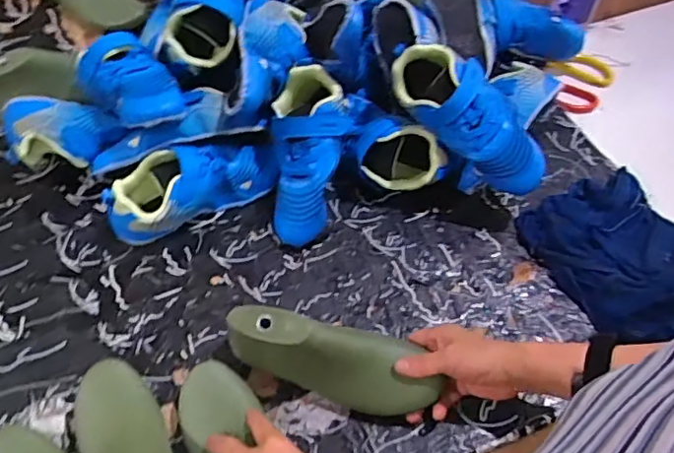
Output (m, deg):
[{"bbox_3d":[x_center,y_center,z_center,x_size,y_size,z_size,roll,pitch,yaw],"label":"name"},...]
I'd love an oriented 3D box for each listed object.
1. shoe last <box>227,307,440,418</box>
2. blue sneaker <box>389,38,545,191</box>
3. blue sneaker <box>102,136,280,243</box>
[{"bbox_3d":[-0.006,0.128,0.588,0.202,0.078,0.066,20,58,-2],"label":"shoe last"},{"bbox_3d":[0.153,-0.125,0.692,0.206,0.085,0.079,46,65,6],"label":"blue sneaker"},{"bbox_3d":[-0.168,-0.052,0.705,0.204,0.077,0.081,-30,63,-20],"label":"blue sneaker"}]

